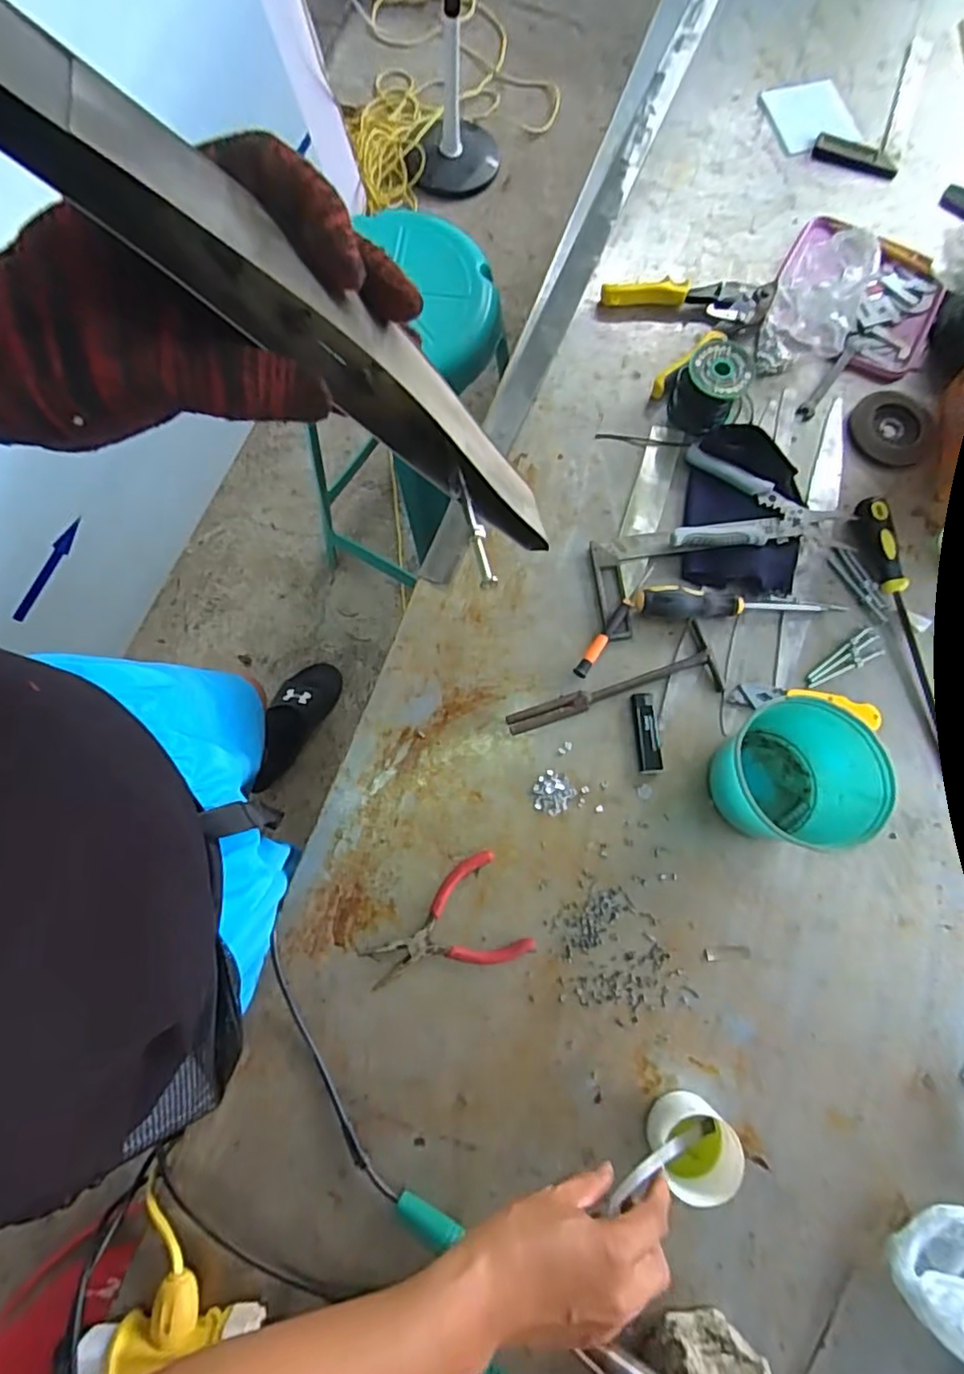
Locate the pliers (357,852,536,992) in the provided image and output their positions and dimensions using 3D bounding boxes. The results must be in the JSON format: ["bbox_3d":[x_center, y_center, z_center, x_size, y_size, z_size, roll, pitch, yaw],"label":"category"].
[{"bbox_3d":[-0.035,0.235,0.582,0.147,0.011,0.092,-28,77,-7],"label":"pliers"}]

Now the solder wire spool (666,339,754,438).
[{"bbox_3d":[0.254,-0.332,0.699,0.078,0.061,0.081,0,75,0],"label":"solder wire spool"}]

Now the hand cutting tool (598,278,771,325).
[{"bbox_3d":[0.243,-0.467,0.753,0.195,0.023,0.052,10,76,3],"label":"hand cutting tool"}]

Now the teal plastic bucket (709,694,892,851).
[{"bbox_3d":[0.287,0.081,0.575,0.116,0.098,0.110,17,76,5],"label":"teal plastic bucket"}]

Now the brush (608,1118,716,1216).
[{"bbox_3d":[0.145,0.375,0.498,0.012,0.159,0.018,-15,70,41],"label":"brush"}]

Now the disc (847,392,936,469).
[{"bbox_3d":[0.478,-0.299,0.730,0.102,0.008,0.091,-37,78,-9],"label":"disc"}]

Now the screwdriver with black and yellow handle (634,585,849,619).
[{"bbox_3d":[0.269,-0.089,0.652,0.217,0.033,0.031,-2,75,0],"label":"screwdriver with black and yellow handle"}]

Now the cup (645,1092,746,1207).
[{"bbox_3d":[0.176,0.381,0.528,0.063,0.058,0.066,0,75,0],"label":"cup"}]

